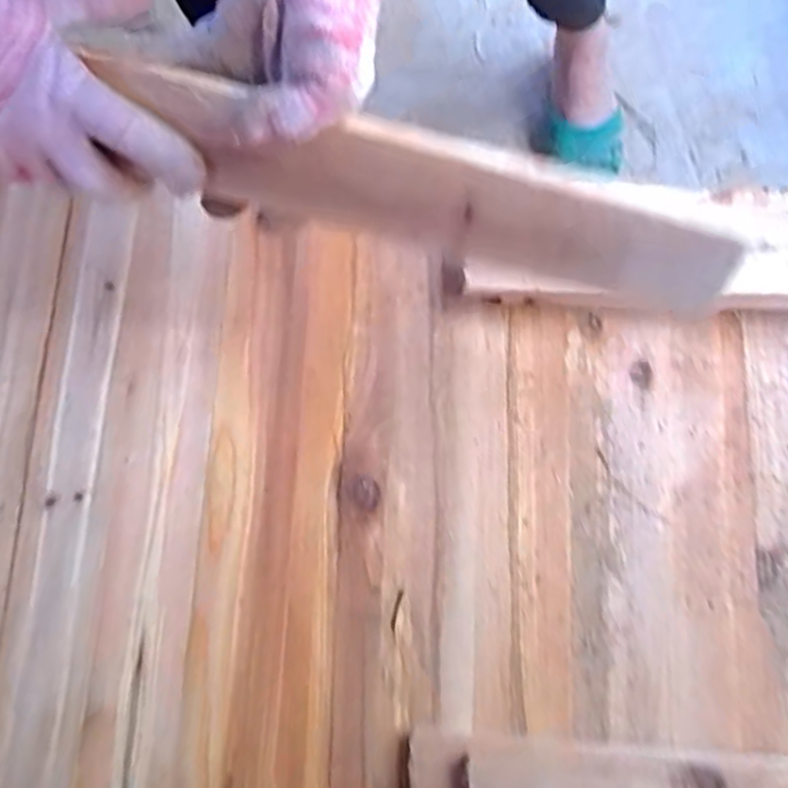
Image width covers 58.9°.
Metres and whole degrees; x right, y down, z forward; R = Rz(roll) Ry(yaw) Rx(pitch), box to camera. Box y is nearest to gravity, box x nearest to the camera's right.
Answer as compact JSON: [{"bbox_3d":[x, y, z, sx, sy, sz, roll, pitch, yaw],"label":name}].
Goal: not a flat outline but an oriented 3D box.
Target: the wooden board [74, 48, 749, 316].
[{"bbox_3d":[0.015,-0.106,0.383,0.340,0.066,0.011,16,45,1],"label":"wooden board"}]

